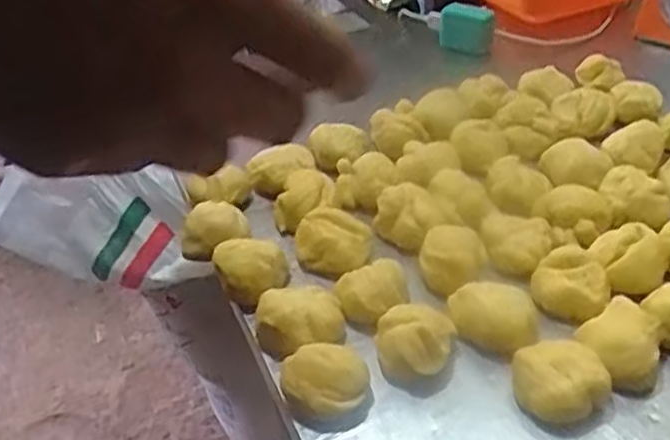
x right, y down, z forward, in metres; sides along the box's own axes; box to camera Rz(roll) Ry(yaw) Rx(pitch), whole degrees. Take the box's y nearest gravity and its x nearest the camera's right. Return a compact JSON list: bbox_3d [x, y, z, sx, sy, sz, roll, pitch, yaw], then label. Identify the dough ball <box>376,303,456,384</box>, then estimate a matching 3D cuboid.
[{"bbox_3d":[0.043,0.067,0.413,0.041,0.033,0.034,-1,37,2],"label":"dough ball"}]

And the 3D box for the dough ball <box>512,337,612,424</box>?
[{"bbox_3d":[0.113,0.082,0.391,0.043,0.027,0.037,-18,38,-15],"label":"dough ball"}]

